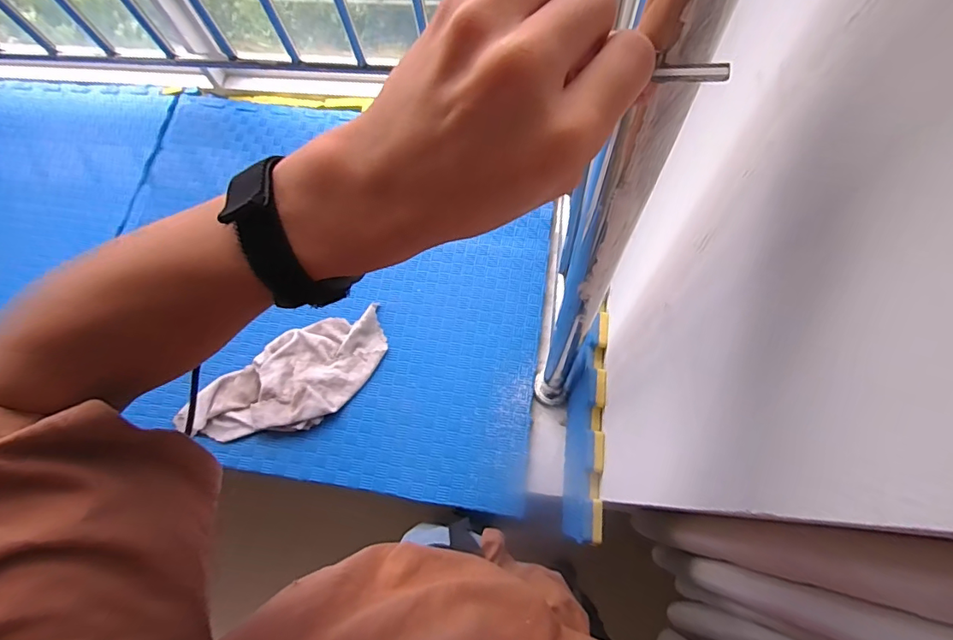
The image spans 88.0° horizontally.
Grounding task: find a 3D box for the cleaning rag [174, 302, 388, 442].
[{"bbox_3d":[-0.304,0.102,0.823,0.338,0.029,0.156,-38,71,-10],"label":"cleaning rag"}]

